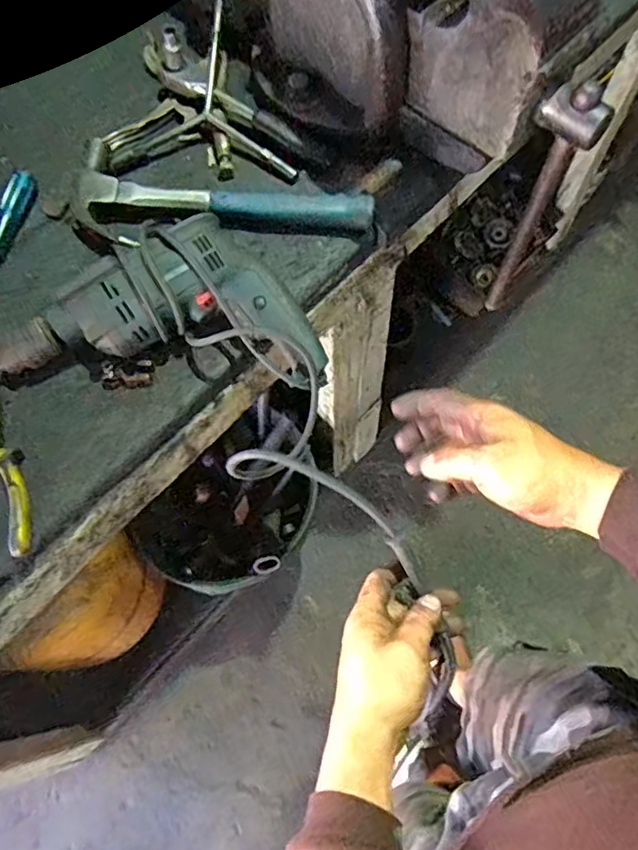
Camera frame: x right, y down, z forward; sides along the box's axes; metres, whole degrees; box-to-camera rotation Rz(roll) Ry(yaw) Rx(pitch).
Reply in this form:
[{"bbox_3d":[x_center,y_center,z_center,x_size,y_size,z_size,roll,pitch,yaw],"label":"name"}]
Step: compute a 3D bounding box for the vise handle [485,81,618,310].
[{"bbox_3d":[0.245,-0.246,0.676,0.039,0.311,0.057,-36,73,-12],"label":"vise handle"}]

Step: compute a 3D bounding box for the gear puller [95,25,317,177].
[{"bbox_3d":[-0.135,-0.383,0.671,0.234,0.085,0.196,-1,69,1],"label":"gear puller"}]

